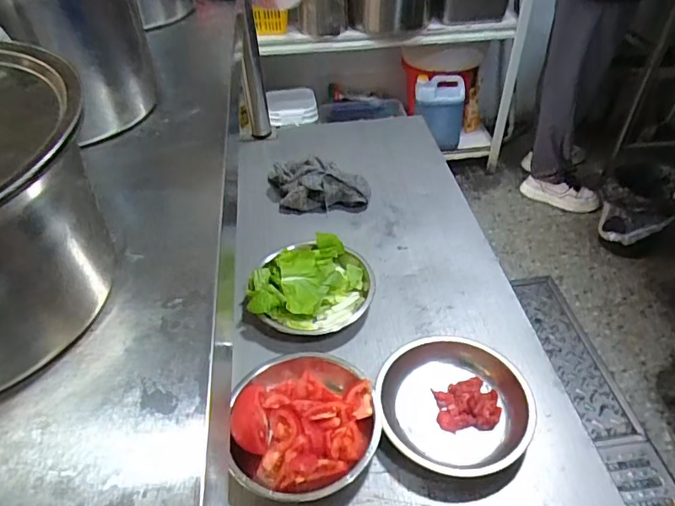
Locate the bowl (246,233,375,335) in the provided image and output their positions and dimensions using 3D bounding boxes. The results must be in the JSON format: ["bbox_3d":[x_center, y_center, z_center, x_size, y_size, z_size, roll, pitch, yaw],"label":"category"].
[{"bbox_3d":[-0.032,0.035,0.627,0.146,0.052,0.138,-1,43,1],"label":"bowl"}]

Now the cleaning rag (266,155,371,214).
[{"bbox_3d":[-0.032,-0.104,0.781,0.159,0.052,0.076,2,43,4],"label":"cleaning rag"}]

